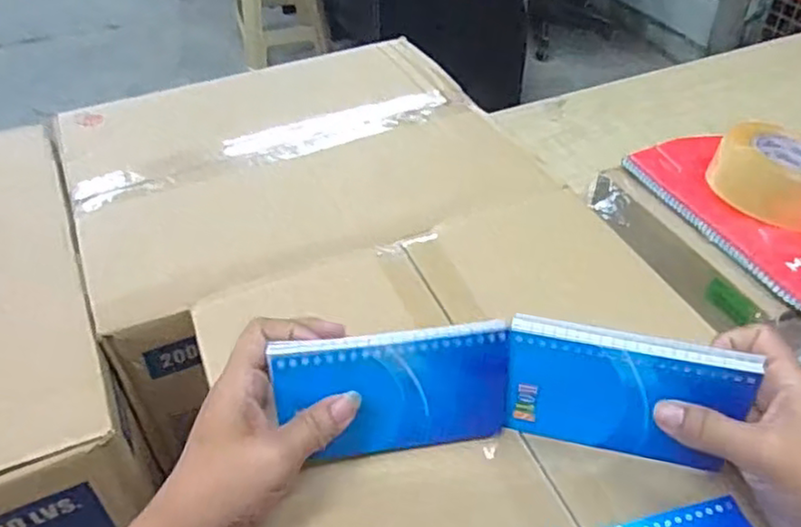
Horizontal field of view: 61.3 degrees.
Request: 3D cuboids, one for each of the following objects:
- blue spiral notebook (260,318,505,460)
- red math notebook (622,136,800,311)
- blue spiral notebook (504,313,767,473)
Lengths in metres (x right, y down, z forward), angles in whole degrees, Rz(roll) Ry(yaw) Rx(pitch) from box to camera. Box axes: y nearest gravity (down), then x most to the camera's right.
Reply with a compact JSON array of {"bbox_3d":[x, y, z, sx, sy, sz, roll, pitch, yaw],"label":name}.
[{"bbox_3d":[-0.003,0.075,0.387,0.128,0.082,0.013,-7,33,-8],"label":"blue spiral notebook"},{"bbox_3d":[0.398,-0.063,0.707,0.203,0.022,0.272,-16,45,-17],"label":"red math notebook"},{"bbox_3d":[0.123,0.076,0.385,0.125,0.079,0.016,12,34,12],"label":"blue spiral notebook"}]

